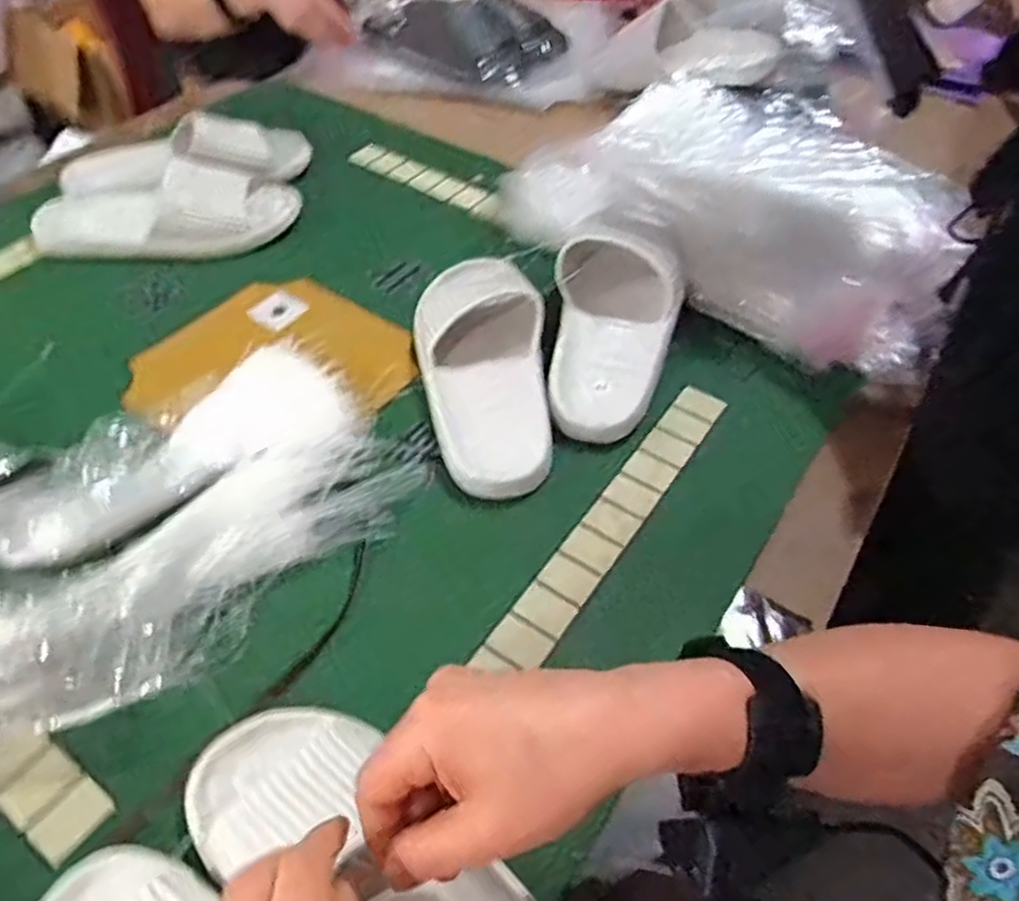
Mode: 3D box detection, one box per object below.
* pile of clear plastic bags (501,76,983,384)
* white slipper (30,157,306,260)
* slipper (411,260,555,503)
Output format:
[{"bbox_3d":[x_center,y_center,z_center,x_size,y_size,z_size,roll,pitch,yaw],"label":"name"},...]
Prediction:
[{"bbox_3d":[0.289,-0.276,0.819,0.480,0.078,0.377,30,53,22],"label":"pile of clear plastic bags"},{"bbox_3d":[-0.359,-0.256,0.784,0.263,0.059,0.109,-2,48,-5],"label":"white slipper"},{"bbox_3d":[-0.023,-0.082,0.640,0.104,0.066,0.258,-6,48,-8],"label":"slipper"}]

